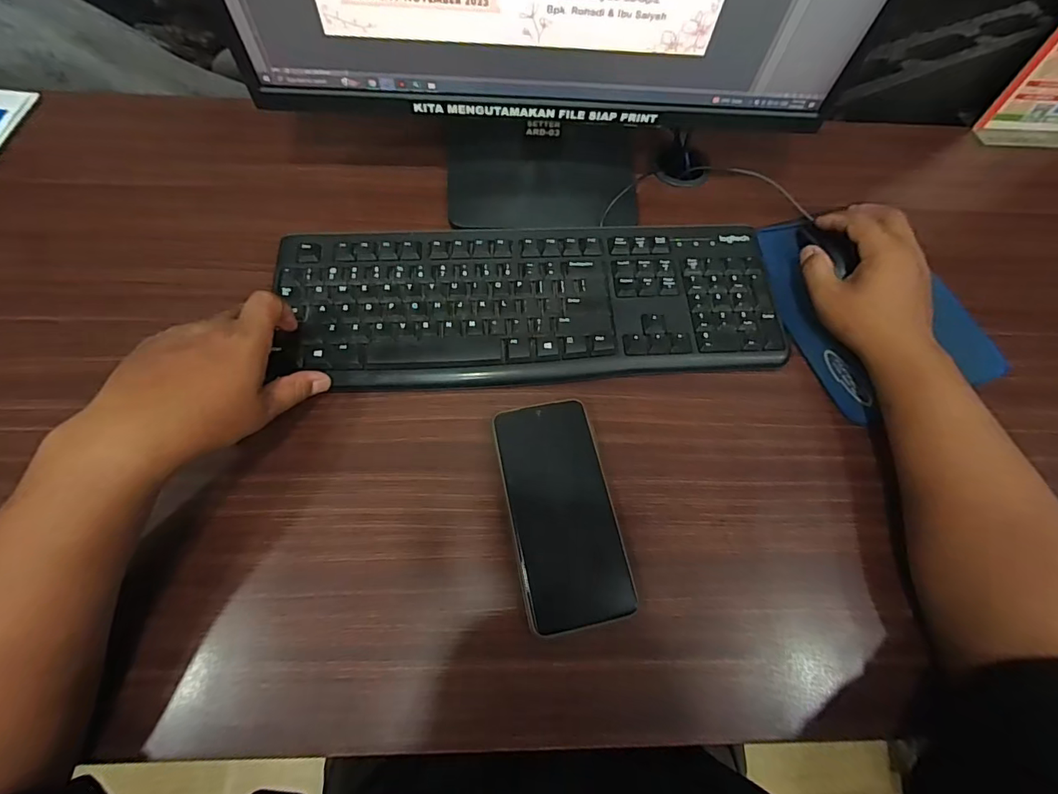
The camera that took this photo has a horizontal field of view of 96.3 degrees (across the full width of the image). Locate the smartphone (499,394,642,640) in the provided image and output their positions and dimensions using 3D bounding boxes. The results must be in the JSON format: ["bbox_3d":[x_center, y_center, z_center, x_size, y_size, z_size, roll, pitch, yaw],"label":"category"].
[{"bbox_3d":[0.024,0.083,0.352,0.076,0.011,0.161,-9,68,-7],"label":"smartphone"}]

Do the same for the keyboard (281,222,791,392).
[{"bbox_3d":[0.006,-0.084,0.417,0.419,0.017,0.150,-3,67,-4],"label":"keyboard"}]

